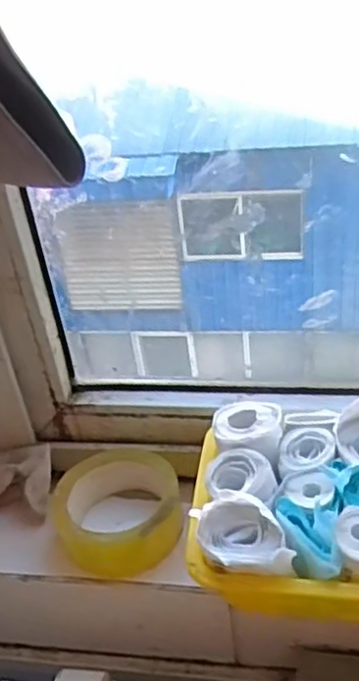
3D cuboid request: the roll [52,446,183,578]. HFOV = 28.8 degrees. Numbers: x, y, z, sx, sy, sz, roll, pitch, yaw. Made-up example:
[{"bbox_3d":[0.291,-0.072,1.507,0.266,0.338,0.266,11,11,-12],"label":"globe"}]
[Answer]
[{"bbox_3d":[-0.052,0.147,0.615,0.107,0.049,0.104,-5,37,4],"label":"roll"}]

